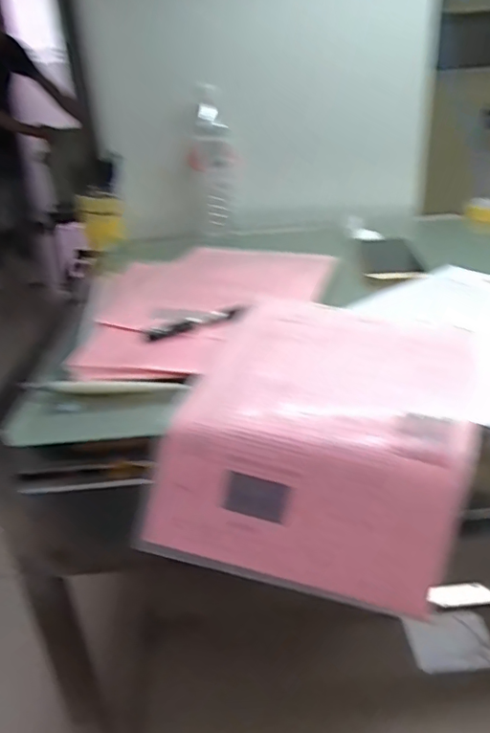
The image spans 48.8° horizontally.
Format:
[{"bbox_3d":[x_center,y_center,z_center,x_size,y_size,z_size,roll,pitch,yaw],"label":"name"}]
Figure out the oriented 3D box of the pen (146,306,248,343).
[{"bbox_3d":[-0.047,-0.042,0.537,0.102,0.016,0.014,-12,29,-16],"label":"pen"}]

